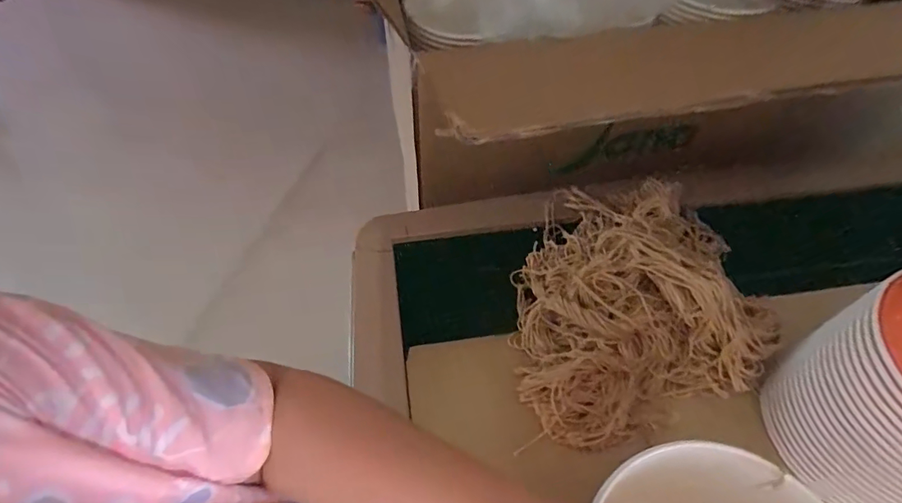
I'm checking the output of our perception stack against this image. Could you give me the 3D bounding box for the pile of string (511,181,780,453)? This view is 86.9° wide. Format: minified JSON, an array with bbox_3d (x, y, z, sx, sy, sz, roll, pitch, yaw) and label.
[{"bbox_3d":[0.188,0.039,0.482,0.227,0.084,0.285,3,54,2],"label":"pile of string"}]

